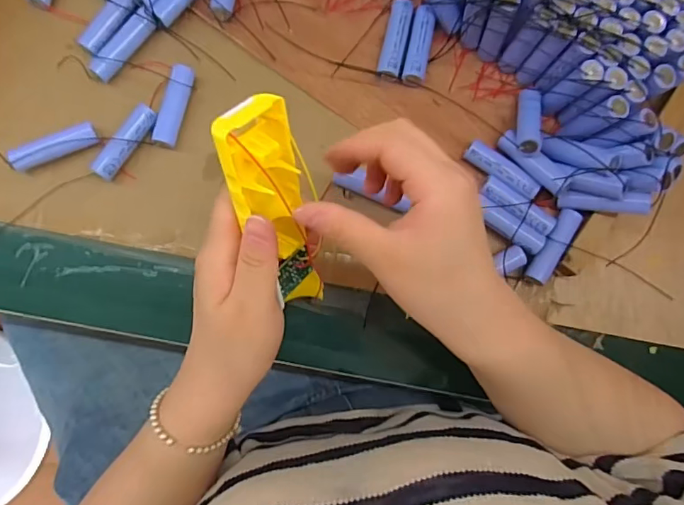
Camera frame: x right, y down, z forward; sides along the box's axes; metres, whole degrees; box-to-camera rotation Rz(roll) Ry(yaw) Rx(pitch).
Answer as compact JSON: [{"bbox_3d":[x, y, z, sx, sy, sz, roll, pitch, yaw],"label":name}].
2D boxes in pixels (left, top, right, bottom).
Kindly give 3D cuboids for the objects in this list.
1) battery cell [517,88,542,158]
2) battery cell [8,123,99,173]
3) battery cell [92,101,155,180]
[{"bbox_3d":[0.150,-0.106,0.400,0.018,0.017,0.072,14,61,-3],"label":"battery cell"},{"bbox_3d":[-0.224,-0.082,0.392,0.066,0.021,0.015,-25,86,-8],"label":"battery cell"},{"bbox_3d":[-0.173,-0.088,0.401,0.017,0.021,0.067,31,81,-1],"label":"battery cell"}]

